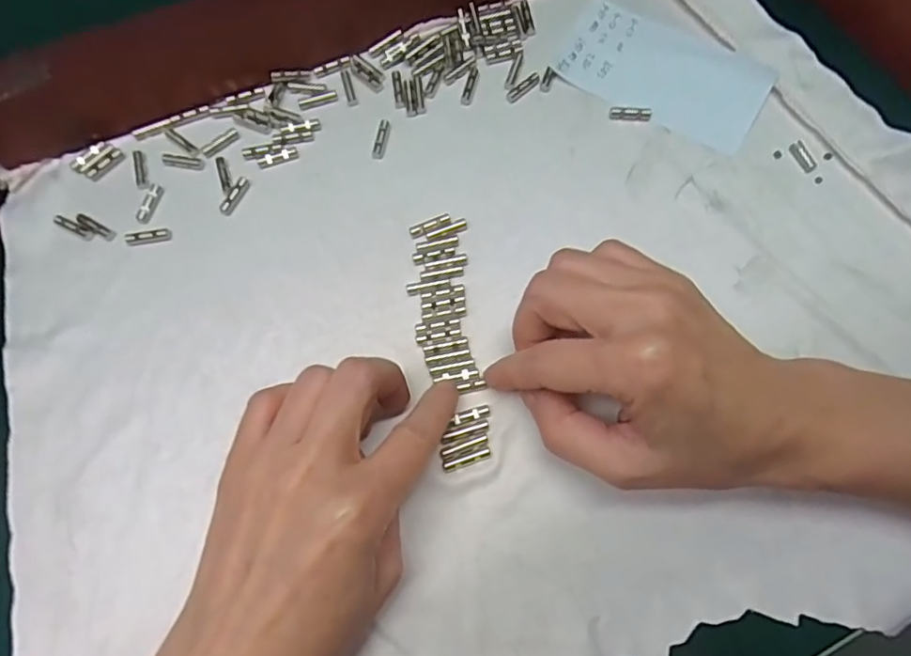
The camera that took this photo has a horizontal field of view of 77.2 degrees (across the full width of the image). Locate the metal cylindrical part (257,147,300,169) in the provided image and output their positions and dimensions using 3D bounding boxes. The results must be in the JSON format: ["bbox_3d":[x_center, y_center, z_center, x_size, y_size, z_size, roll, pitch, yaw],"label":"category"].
[{"bbox_3d":[-0.089,-0.085,0.284,0.020,0.004,0.006,-20,74,-7],"label":"metal cylindrical part"}]

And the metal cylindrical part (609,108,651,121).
[{"bbox_3d":[0.088,-0.108,0.287,0.021,0.005,0.006,5,74,2],"label":"metal cylindrical part"}]

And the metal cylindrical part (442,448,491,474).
[{"bbox_3d":[0.005,0.055,0.236,0.021,0.004,0.005,-16,74,-5],"label":"metal cylindrical part"}]

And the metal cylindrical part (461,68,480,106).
[{"bbox_3d":[0.008,-0.126,0.295,0.006,0.004,0.021,15,74,5],"label":"metal cylindrical part"}]

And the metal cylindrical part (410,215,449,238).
[{"bbox_3d":[-0.012,-0.049,0.271,0.021,0.004,0.005,-22,75,-6],"label":"metal cylindrical part"}]

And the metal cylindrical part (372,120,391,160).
[{"bbox_3d":[-0.037,-0.095,0.287,0.006,0.004,0.022,11,74,4],"label":"metal cylindrical part"}]

